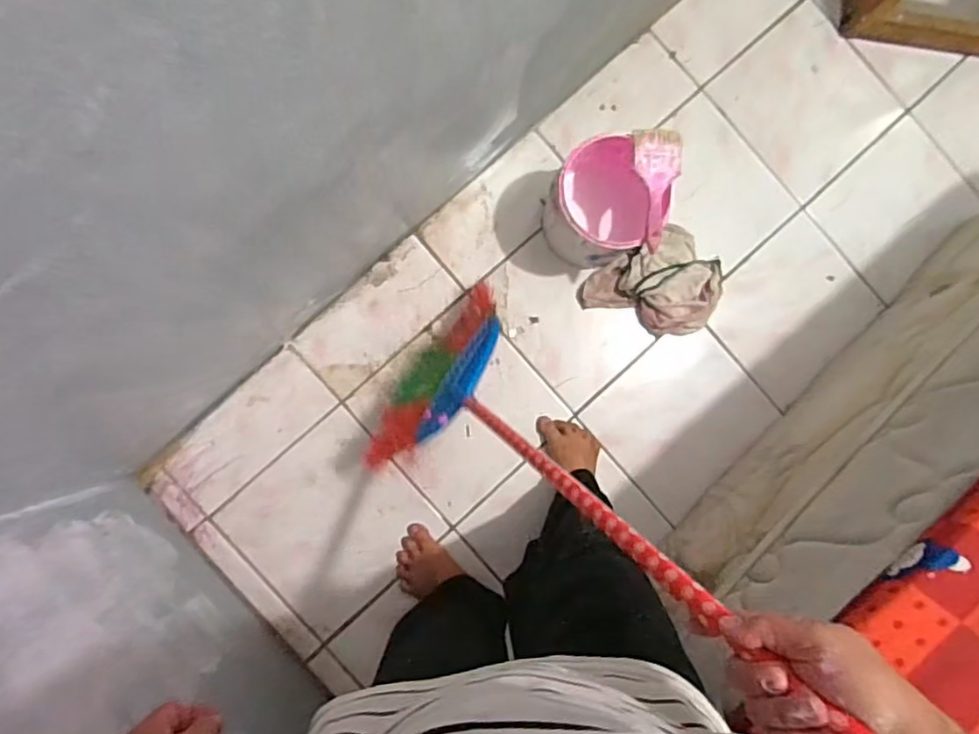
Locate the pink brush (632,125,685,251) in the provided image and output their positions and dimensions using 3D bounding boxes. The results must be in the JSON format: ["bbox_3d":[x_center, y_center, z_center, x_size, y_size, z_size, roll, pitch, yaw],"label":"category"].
[{"bbox_3d":[0.258,-0.267,0.937,0.066,0.025,0.181,-5,88,-6],"label":"pink brush"}]

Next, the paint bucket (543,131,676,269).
[{"bbox_3d":[0.178,-0.260,1.028,0.151,0.180,0.171,-37,91,-6],"label":"paint bucket"}]

